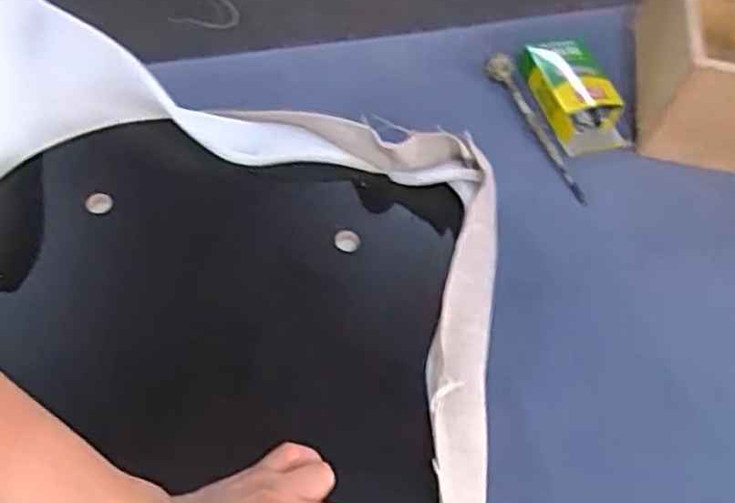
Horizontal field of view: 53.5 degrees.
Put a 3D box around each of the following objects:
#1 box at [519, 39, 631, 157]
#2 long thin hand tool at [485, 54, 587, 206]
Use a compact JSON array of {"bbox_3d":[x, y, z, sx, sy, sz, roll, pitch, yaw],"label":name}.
[{"bbox_3d":[0.232,-0.178,0.821,0.084,0.039,0.150,-12,59,-11],"label":"box"},{"bbox_3d":[0.185,-0.139,0.797,0.020,0.031,0.209,-18,60,-15],"label":"long thin hand tool"}]

